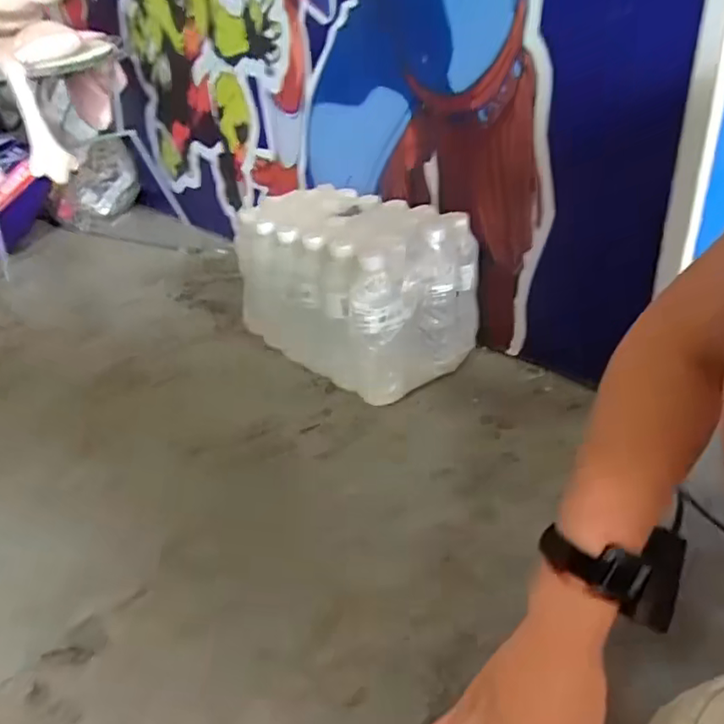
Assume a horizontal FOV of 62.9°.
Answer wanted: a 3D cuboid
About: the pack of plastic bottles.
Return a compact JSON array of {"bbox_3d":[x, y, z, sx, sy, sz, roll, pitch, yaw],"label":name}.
[{"bbox_3d":[-0.016,-0.121,0.916,0.217,0.217,0.349,-26,37,-30],"label":"pack of plastic bottles"}]

